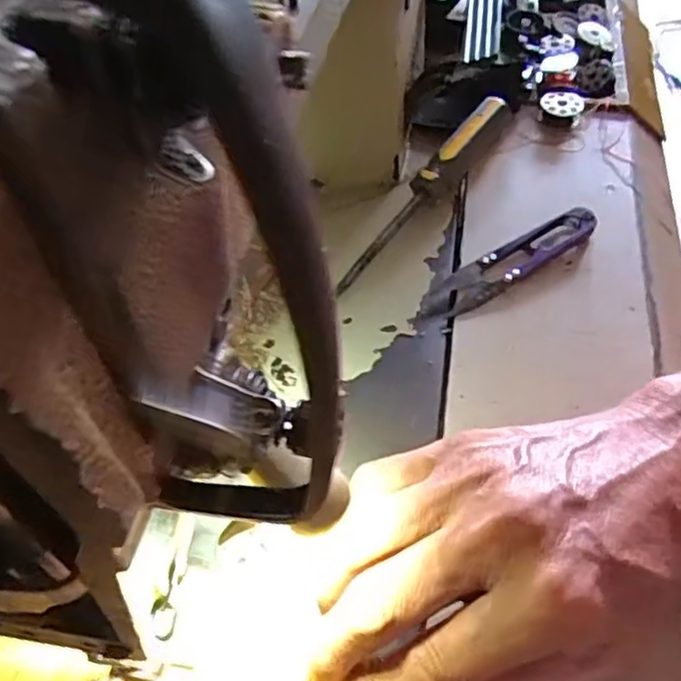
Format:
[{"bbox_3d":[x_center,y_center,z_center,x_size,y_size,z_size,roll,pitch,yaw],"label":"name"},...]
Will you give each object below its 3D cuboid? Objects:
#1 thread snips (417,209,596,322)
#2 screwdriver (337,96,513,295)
[{"bbox_3d":[0.087,-0.039,0.340,0.109,0.010,0.022,-29,56,-19],"label":"thread snips"},{"bbox_3d":[0.049,-0.087,0.369,0.018,0.021,0.166,27,58,22],"label":"screwdriver"}]

